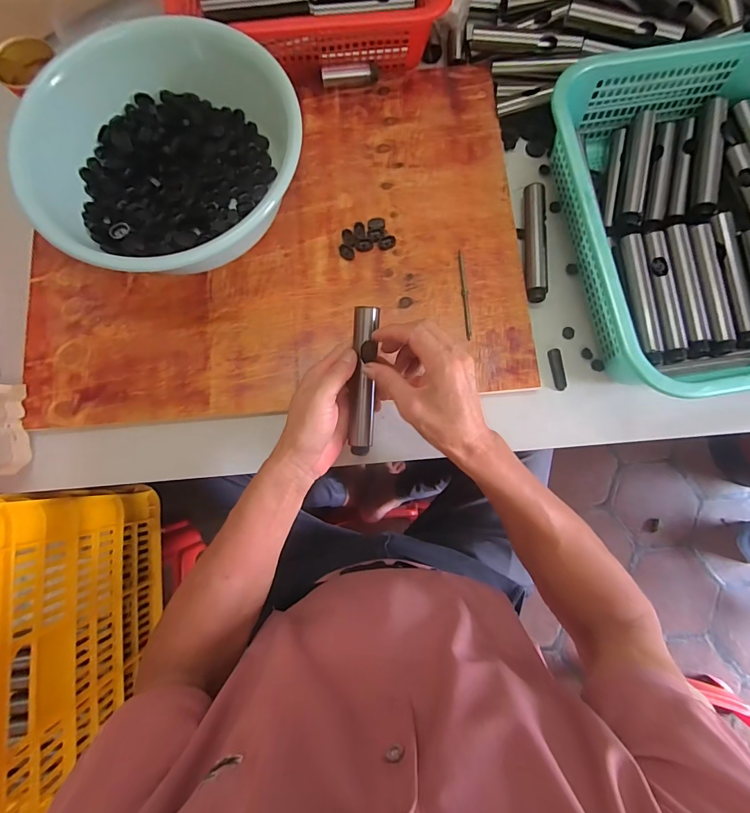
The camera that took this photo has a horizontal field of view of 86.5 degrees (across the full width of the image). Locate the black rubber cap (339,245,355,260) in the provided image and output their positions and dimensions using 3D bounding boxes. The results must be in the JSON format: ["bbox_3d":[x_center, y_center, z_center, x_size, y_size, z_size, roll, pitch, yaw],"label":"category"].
[{"bbox_3d":[-0.035,-0.191,0.494,0.023,0.004,0.015,33,83,6],"label":"black rubber cap"}]

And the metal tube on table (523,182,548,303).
[{"bbox_3d":[0.199,-0.204,0.496,0.024,0.026,0.153,2,81,2],"label":"metal tube on table"}]

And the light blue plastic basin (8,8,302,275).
[{"bbox_3d":[-0.236,-0.286,0.456,0.281,0.090,0.238,-42,83,-5],"label":"light blue plastic basin"}]

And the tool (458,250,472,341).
[{"bbox_3d":[0.110,-0.136,0.487,0.007,0.012,0.114,-3,81,1],"label":"tool"}]

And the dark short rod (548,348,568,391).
[{"bbox_3d":[0.221,-0.045,0.482,0.013,0.010,0.051,-5,81,0],"label":"dark short rod"}]

